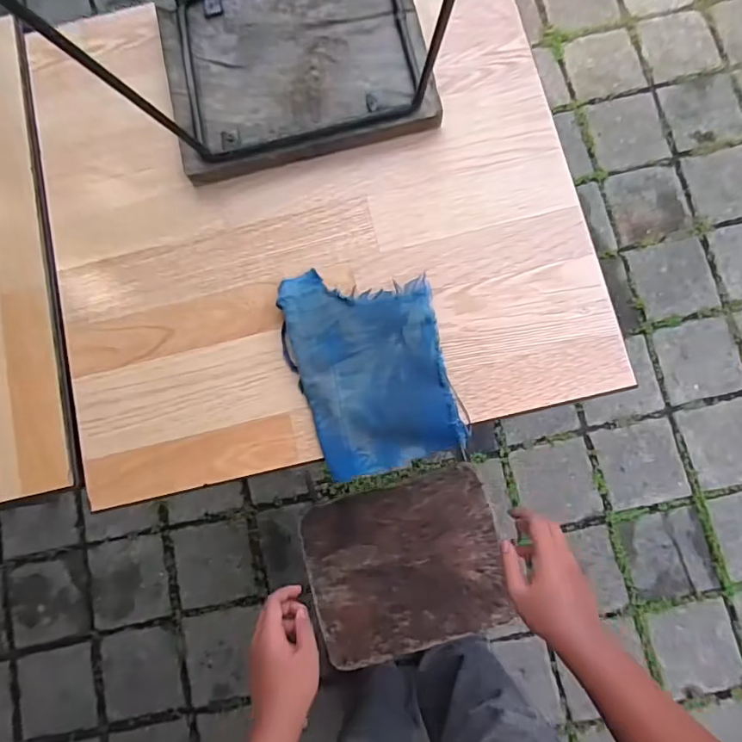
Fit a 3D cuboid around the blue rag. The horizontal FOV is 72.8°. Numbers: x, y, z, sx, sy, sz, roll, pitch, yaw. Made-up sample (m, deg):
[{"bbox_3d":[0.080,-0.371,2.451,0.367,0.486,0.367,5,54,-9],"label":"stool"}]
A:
[{"bbox_3d":[-0.002,-0.007,0.531,0.157,0.030,0.216,-14,80,1],"label":"blue rag"}]

